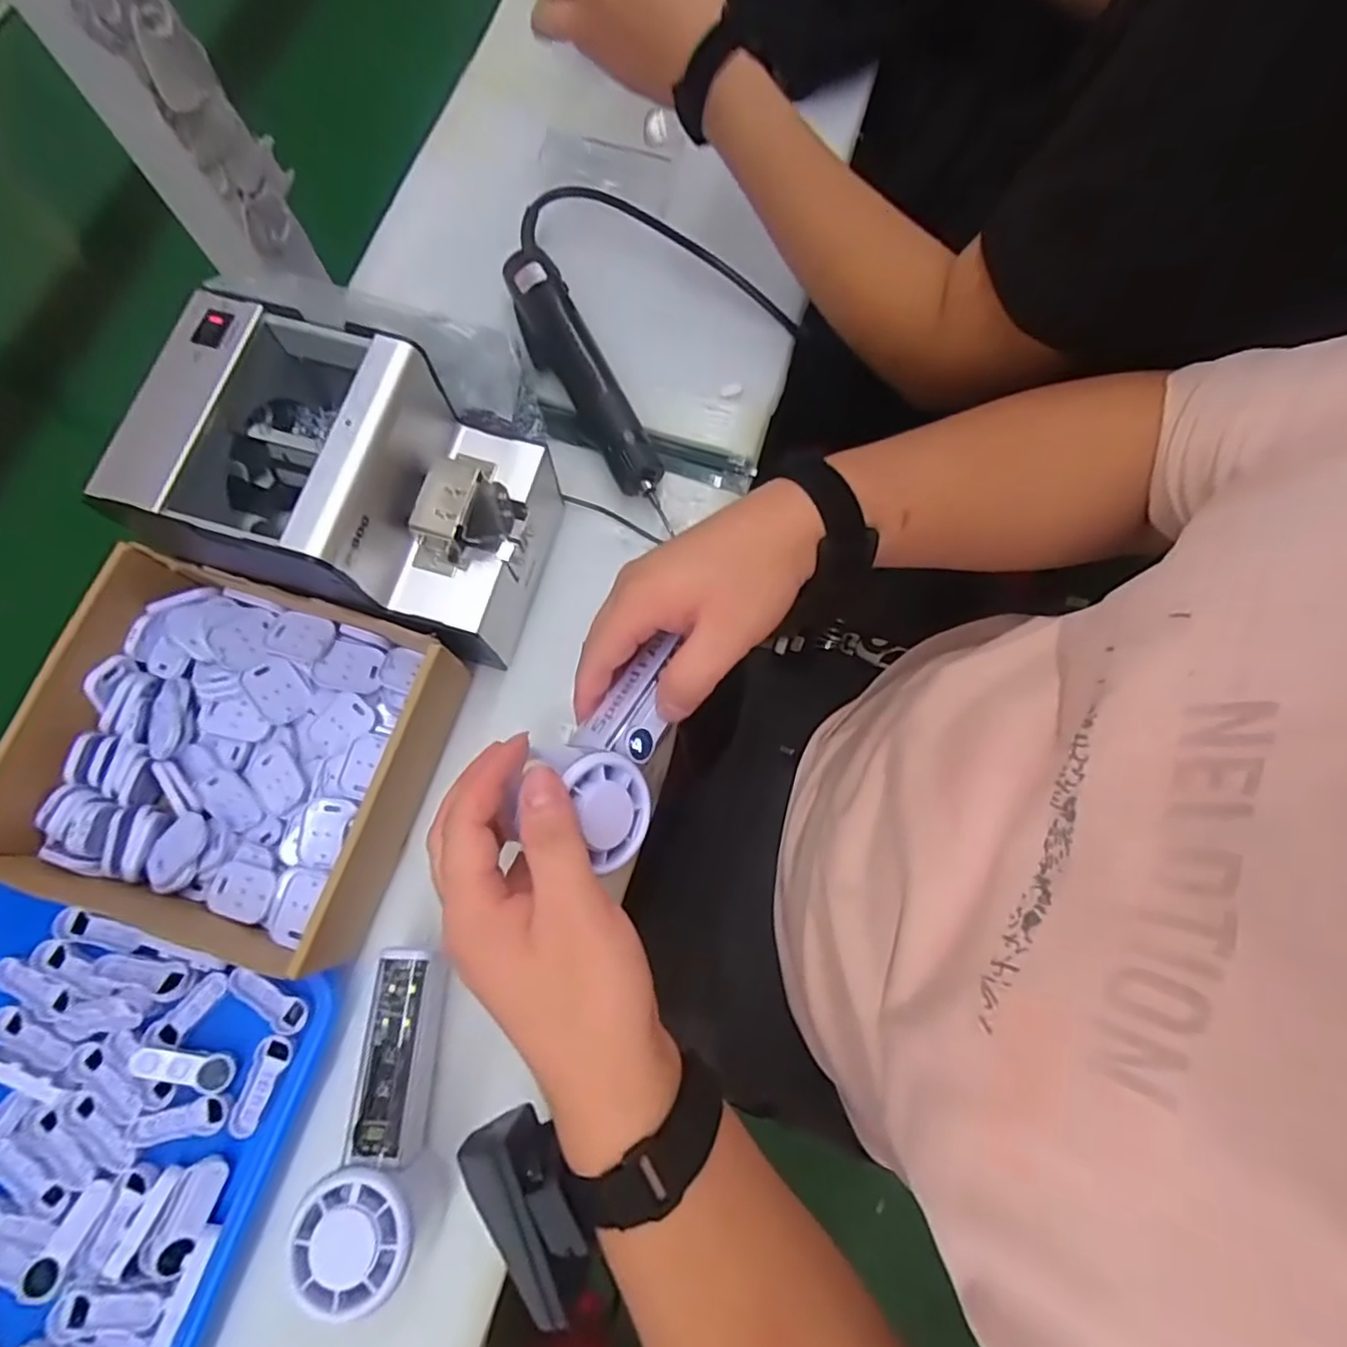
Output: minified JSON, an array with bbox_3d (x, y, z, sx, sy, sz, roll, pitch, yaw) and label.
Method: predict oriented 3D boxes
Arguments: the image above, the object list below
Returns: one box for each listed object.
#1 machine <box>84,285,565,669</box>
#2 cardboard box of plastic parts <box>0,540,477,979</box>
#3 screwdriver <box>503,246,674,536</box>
[{"bbox_3d":[-0.173,-0.102,0.379,0.171,0.134,0.129,15,76,2],"label":"machine"},{"bbox_3d":[-0.258,0.041,0.381,0.212,0.055,0.189,17,76,3],"label":"cardboard box of plastic parts"},{"bbox_3d":[-0.060,-0.207,0.465,0.040,0.033,0.223,-29,78,-8],"label":"screwdriver"}]

